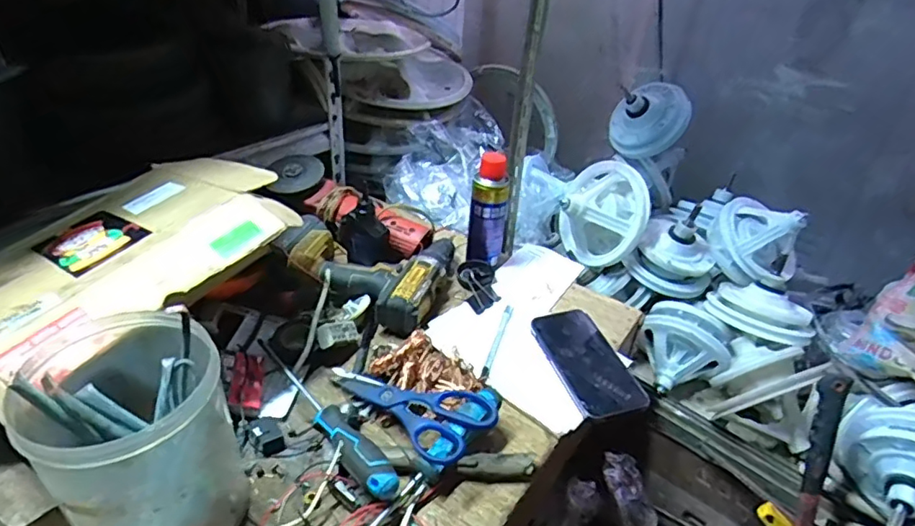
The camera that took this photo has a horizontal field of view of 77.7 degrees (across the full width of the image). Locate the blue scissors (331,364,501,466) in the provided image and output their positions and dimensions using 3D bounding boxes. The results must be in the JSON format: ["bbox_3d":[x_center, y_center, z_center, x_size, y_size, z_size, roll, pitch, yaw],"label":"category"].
[{"bbox_3d":[-0.060,0.150,0.578,0.207,0.012,0.078,4,41,30],"label":"blue scissors"}]

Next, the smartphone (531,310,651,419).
[{"bbox_3d":[0.155,0.115,0.669,0.084,0.013,0.161,-10,39,-18],"label":"smartphone"}]

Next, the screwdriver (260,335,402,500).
[{"bbox_3d":[-0.141,0.148,0.574,0.031,0.032,0.253,-24,40,-35],"label":"screwdriver"}]

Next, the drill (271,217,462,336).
[{"bbox_3d":[-0.108,0.001,0.771,0.188,0.072,0.183,15,36,12],"label":"drill"}]

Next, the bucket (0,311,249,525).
[{"bbox_3d":[-0.249,0.143,0.453,0.125,0.168,0.135,4,35,-3],"label":"bucket"}]

